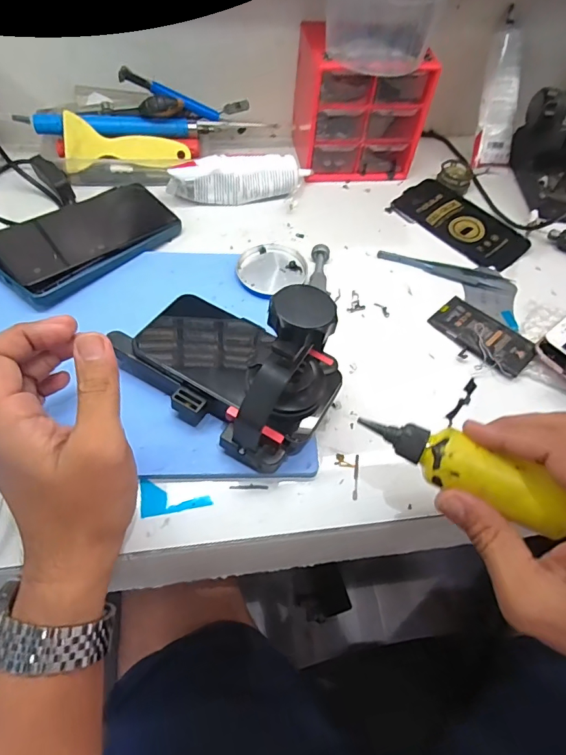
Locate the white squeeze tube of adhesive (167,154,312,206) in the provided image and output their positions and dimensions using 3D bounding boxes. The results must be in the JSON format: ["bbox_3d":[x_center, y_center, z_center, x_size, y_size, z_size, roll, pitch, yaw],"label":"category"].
[{"bbox_3d":[-0.044,-0.209,0.468,0.146,0.043,0.033,-8,58,-9],"label":"white squeeze tube of adhesive"}]

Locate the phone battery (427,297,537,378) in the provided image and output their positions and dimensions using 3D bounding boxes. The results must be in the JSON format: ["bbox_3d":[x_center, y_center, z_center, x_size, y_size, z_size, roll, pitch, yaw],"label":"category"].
[{"bbox_3d":[0.175,-0.037,0.390,0.049,0.007,0.085,-36,62,-22],"label":"phone battery"}]

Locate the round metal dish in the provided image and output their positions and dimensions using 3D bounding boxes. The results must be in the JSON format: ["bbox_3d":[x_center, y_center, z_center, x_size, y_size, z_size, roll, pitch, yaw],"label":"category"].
[{"bbox_3d":[-0.012,-0.102,0.413,0.063,0.007,0.058,1,62,-2],"label":"round metal dish"}]

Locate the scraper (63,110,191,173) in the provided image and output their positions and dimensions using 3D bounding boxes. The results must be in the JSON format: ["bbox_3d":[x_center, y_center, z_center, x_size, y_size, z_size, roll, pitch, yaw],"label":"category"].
[{"bbox_3d":[-0.163,-0.245,0.462,0.122,0.052,0.005,-7,18,-7],"label":"scraper"}]

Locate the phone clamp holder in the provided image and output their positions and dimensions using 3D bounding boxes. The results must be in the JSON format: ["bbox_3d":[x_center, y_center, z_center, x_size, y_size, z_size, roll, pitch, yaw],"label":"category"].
[{"bbox_3d":[-0.040,-0.019,0.303,0.147,0.123,0.091,34,61,17],"label":"phone clamp holder"}]

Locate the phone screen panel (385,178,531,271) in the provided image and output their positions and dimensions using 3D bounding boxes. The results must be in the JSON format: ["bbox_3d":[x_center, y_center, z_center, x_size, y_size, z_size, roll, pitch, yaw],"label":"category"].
[{"bbox_3d":[0.192,-0.168,0.483,0.077,0.007,0.143,-38,67,-24],"label":"phone screen panel"}]

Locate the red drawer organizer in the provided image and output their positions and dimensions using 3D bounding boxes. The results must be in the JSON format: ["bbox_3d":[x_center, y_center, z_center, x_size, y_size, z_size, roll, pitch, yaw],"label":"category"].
[{"bbox_3d":[0.082,-0.303,0.495,0.127,0.117,0.103,-6,58,-8],"label":"red drawer organizer"}]

